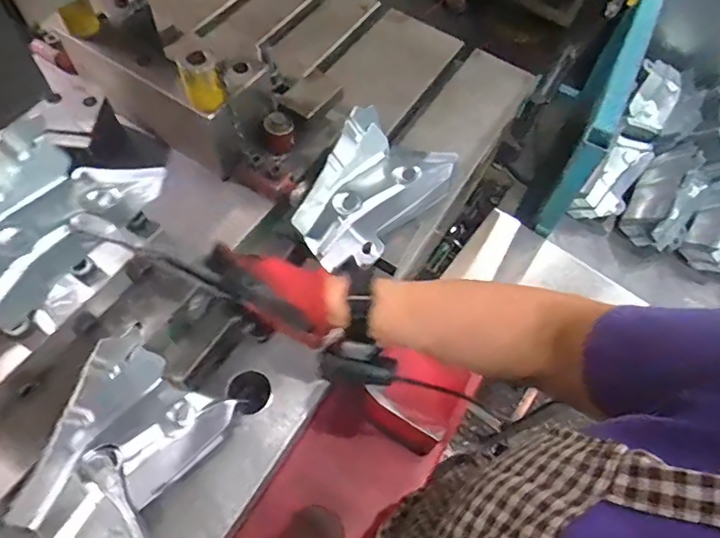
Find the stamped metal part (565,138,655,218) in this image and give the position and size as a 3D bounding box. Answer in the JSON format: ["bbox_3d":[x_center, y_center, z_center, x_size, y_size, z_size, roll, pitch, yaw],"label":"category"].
[{"bbox_3d":[0.631,-0.222,1.251,0.109,0.087,0.247,36,65,15],"label":"stamped metal part"}]

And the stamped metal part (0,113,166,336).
[{"bbox_3d":[-0.299,-0.047,0.483,0.120,0.068,0.198,16,61,4],"label":"stamped metal part"}]

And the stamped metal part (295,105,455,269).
[{"bbox_3d":[0.013,-0.106,0.661,0.144,0.075,0.204,40,66,17],"label":"stamped metal part"}]

